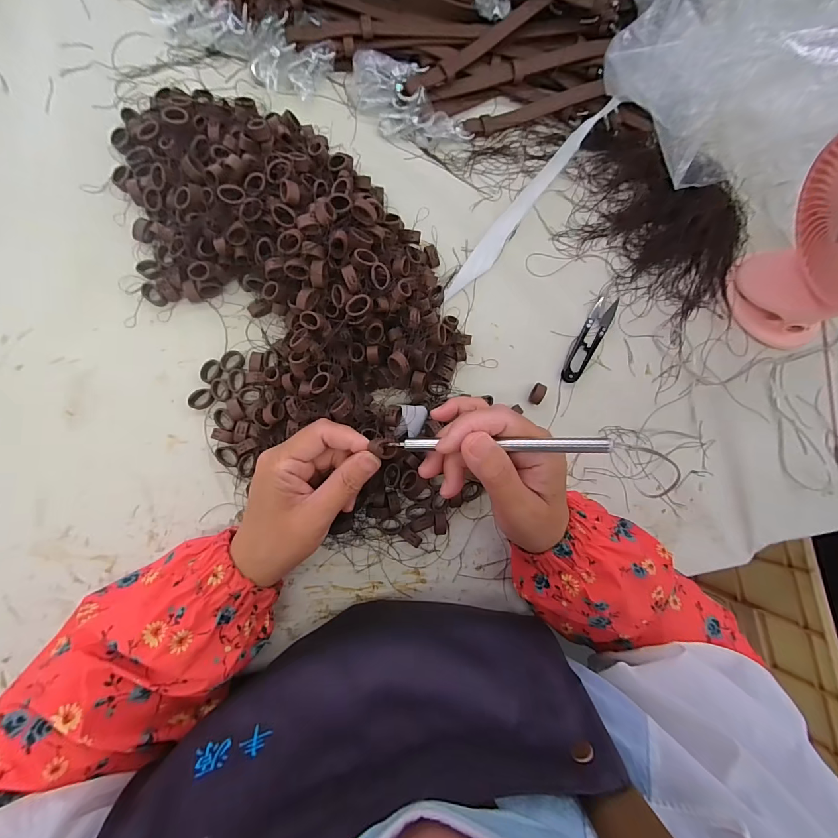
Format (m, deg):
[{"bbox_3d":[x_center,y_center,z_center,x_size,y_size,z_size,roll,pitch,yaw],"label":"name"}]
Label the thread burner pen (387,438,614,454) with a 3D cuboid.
[{"bbox_3d":[0.044,0.016,0.229,0.134,0.010,0.009,-1,84,21],"label":"thread burner pen"}]

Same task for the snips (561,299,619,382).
[{"bbox_3d":[0.176,-0.082,0.382,0.023,0.008,0.100,32,81,-4],"label":"snips"}]

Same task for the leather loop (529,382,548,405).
[{"bbox_3d":[0.116,-0.025,0.361,0.012,0.011,0.020,30,81,-4],"label":"leather loop"}]

